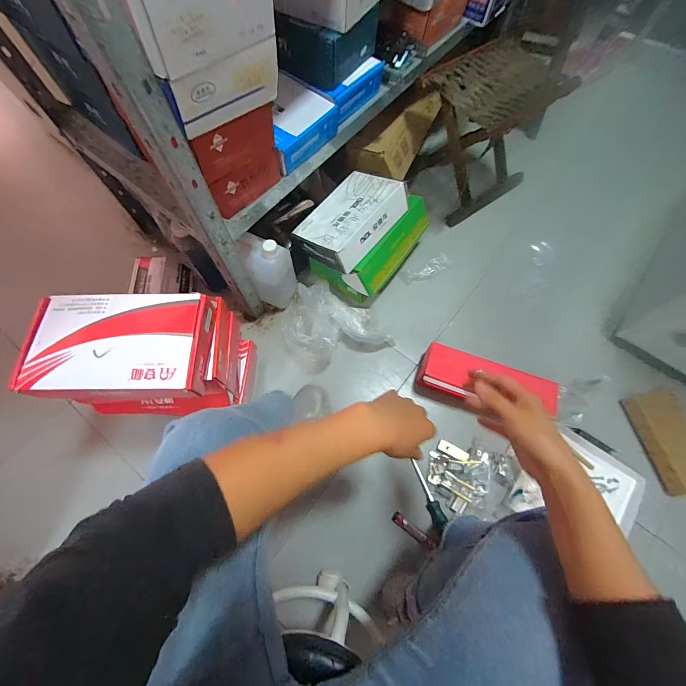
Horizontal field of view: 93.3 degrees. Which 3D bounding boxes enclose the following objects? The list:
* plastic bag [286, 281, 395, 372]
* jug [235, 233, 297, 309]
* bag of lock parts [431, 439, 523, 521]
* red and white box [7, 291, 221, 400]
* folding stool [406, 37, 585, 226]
[{"bbox_3d":[-0.029,-0.060,0.805,0.246,0.100,0.197,-19,71,-7],"label":"plastic bag"},{"bbox_3d":[-0.169,-0.154,0.752,0.095,0.204,0.080,5,70,2],"label":"jug"},{"bbox_3d":[0.285,0.298,0.713,0.186,0.030,0.144,14,70,5],"label":"bag of lock parts"},{"bbox_3d":[-0.348,-0.004,0.509,0.265,0.053,0.174,-2,69,-1],"label":"red and white box"},{"bbox_3d":[0.375,-0.584,0.892,0.319,0.286,0.245,-33,73,-12],"label":"folding stool"}]

